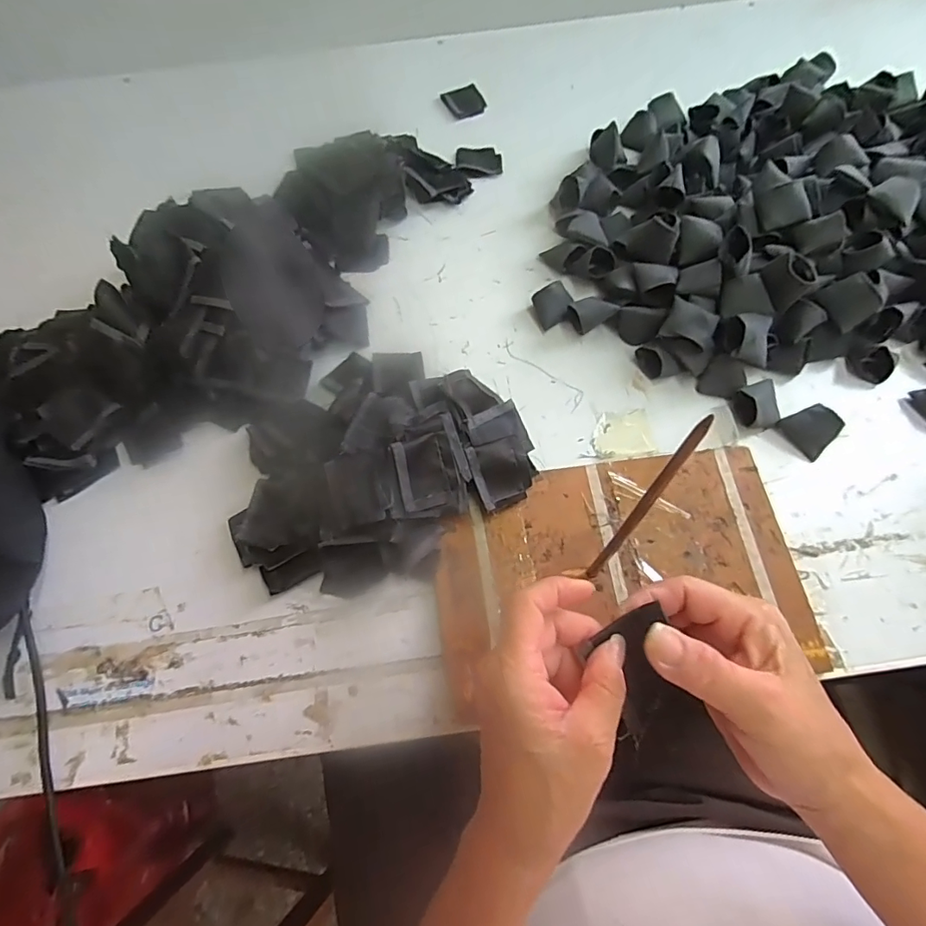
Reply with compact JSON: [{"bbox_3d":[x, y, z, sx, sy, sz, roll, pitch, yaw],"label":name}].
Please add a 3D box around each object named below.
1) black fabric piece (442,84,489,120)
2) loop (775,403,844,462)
[{"bbox_3d":[0.002,-0.463,0.638,0.047,0.011,0.045,-25,69,-7],"label":"black fabric piece"},{"bbox_3d":[0.297,-0.029,0.422,0.030,0.026,0.040,-36,70,-11],"label":"loop"}]

